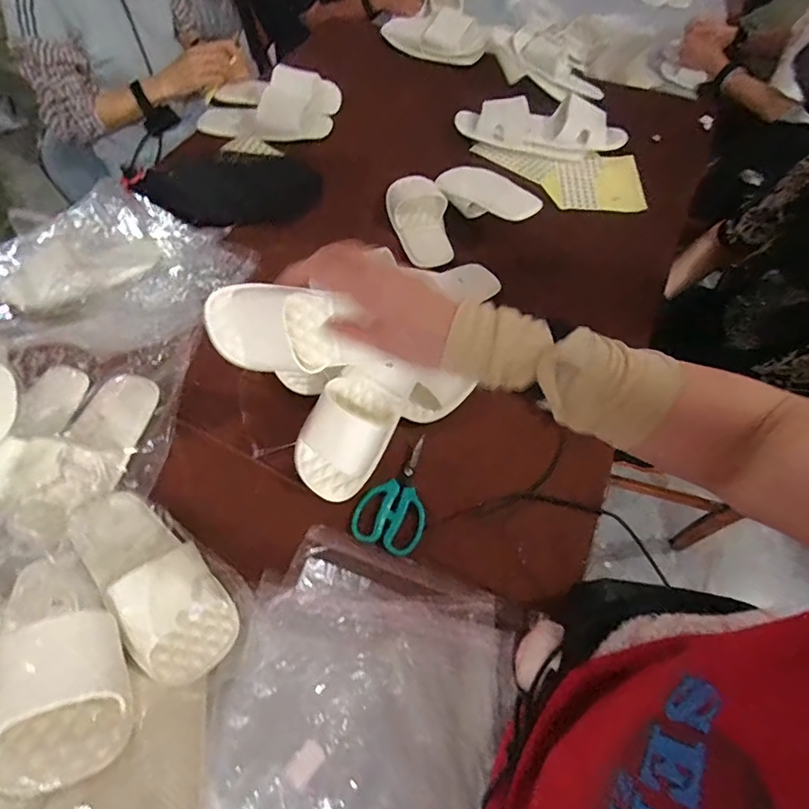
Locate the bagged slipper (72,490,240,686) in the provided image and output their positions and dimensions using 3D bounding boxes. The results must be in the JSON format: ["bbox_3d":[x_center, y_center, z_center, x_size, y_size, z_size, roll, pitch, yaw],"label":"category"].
[{"bbox_3d":[-0.271,0.178,0.533,0.092,0.056,0.230,-38,68,-23],"label":"bagged slipper"}]

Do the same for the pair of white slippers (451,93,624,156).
[{"bbox_3d":[0.274,-0.561,1.011,0.338,0.072,0.101,7,58,1],"label":"pair of white slippers"}]

